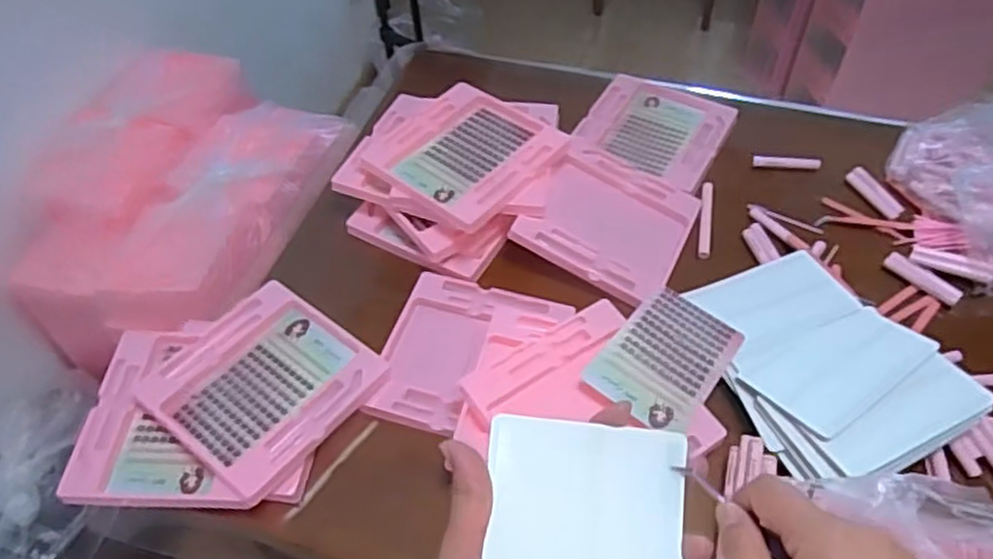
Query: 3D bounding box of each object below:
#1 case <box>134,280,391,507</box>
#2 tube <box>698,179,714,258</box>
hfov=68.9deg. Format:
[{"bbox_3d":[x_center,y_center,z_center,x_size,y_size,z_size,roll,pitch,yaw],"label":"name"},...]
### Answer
[{"bbox_3d":[-0.243,0.105,0.751,0.192,0.023,0.191,31,59,24],"label":"case"},{"bbox_3d":[0.264,-0.076,0.910,0.015,0.007,0.125,8,52,9],"label":"tube"}]

